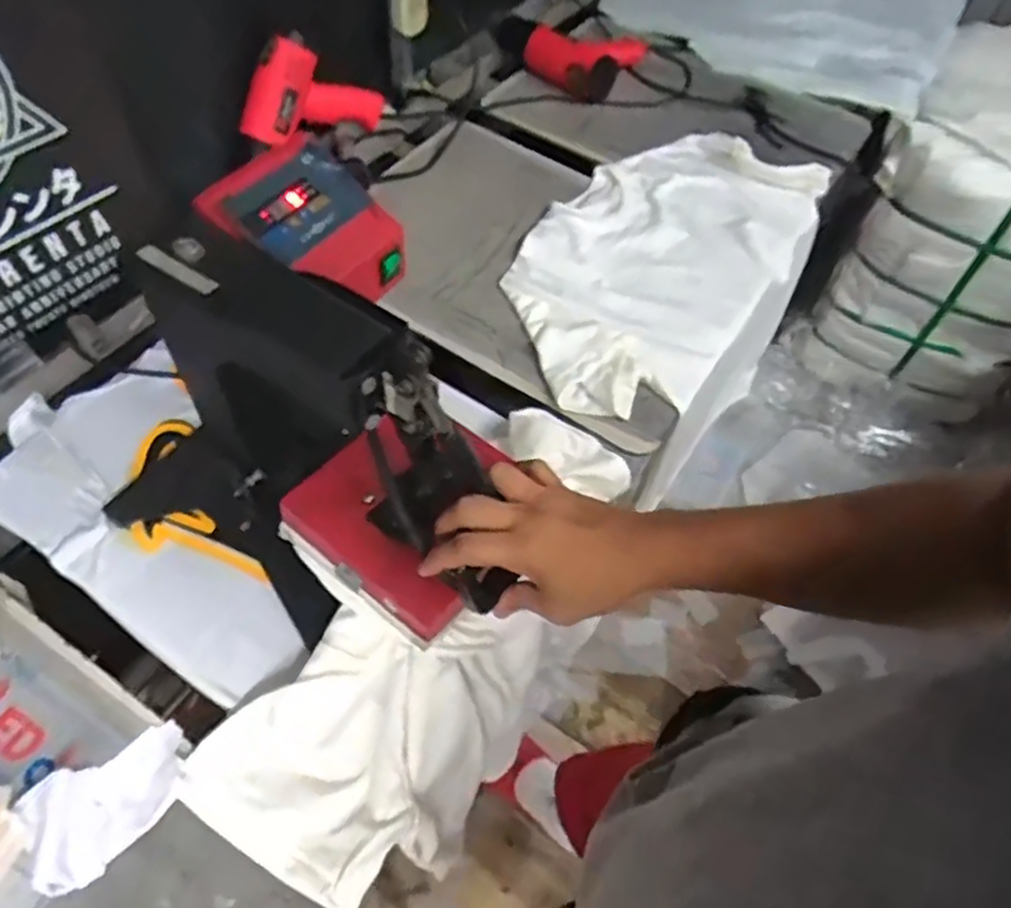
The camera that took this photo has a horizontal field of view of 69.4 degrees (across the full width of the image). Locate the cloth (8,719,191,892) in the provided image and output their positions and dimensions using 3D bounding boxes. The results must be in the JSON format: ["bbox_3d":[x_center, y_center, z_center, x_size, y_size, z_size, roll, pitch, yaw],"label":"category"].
[{"bbox_3d":[-0.317,0.283,0.592,0.123,0.024,0.085,-26,62,-19],"label":"cloth"}]

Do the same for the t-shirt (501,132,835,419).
[{"bbox_3d":[0.219,-0.272,1.032,0.314,0.074,0.609,32,61,16],"label":"t-shirt"}]

